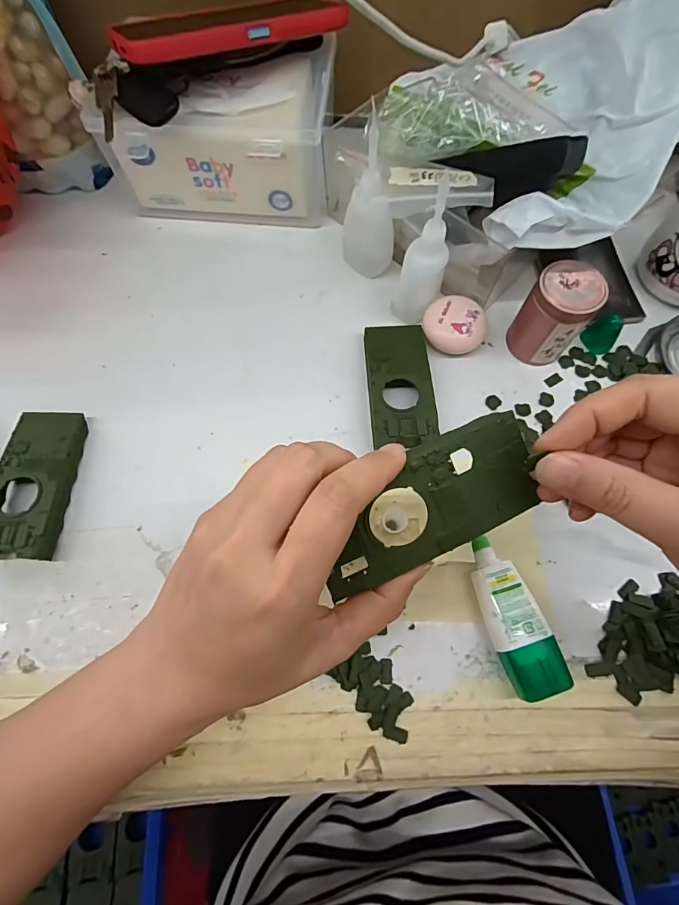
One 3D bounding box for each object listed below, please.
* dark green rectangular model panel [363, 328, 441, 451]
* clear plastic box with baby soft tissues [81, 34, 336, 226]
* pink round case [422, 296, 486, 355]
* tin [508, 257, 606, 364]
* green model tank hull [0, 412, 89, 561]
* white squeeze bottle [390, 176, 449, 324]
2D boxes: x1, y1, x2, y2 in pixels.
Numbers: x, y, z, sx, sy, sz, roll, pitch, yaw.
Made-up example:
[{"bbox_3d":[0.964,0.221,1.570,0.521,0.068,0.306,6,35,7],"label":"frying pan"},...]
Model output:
[{"bbox_3d":[0.045,-0.051,0.321,0.046,0.014,0.104,-2,69,-1],"label":"dark green rectangular model panel"},{"bbox_3d":[-0.095,-0.264,0.372,0.177,0.091,0.106,6,69,2],"label":"clear plastic box with baby soft tissues"},{"bbox_3d":[0.089,-0.097,0.338,0.048,0.026,0.040,20,70,8],"label":"pink round case"},{"bbox_3d":[0.155,-0.098,0.316,0.045,0.068,0.040,40,74,14],"label":"tin"},{"bbox_3d":[-0.210,0.021,0.298,0.045,0.020,0.103,1,69,1],"label":"green model tank hull"},{"bbox_3d":[0.061,-0.144,0.303,0.034,0.090,0.037,15,69,6],"label":"white squeeze bottle"}]

